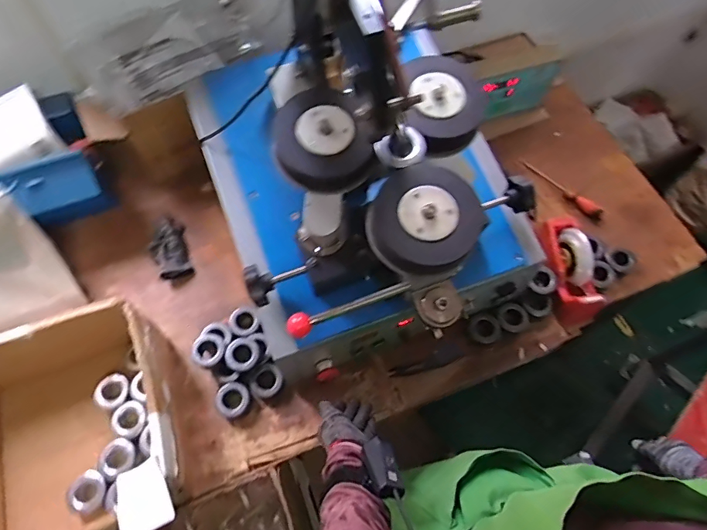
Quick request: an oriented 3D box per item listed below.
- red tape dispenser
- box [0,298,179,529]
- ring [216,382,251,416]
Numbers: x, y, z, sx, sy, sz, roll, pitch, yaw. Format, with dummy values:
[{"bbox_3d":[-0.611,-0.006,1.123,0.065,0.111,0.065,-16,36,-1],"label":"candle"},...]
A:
[{"bbox_3d":[0.440,0.010,0.928,0.081,0.103,0.220,-7,83,-7],"label":"red tape dispenser"},{"bbox_3d":[-0.467,0.277,0.764,0.330,0.177,0.346,-20,65,-13],"label":"box"},{"bbox_3d":[-0.223,0.250,0.857,0.061,0.024,0.059,1,62,-3],"label":"ring"}]

